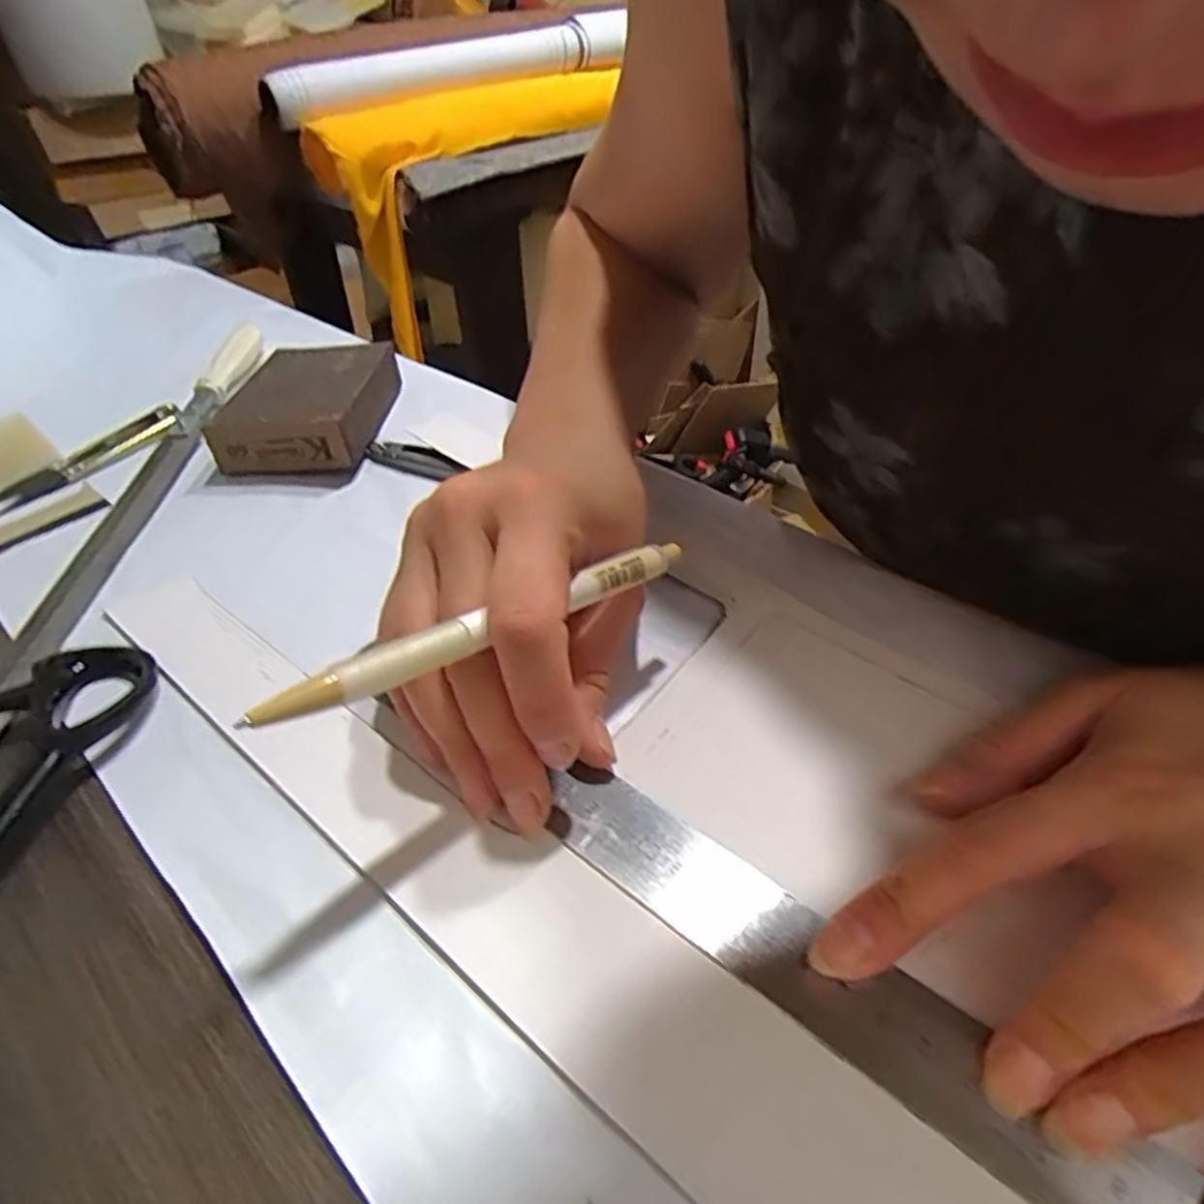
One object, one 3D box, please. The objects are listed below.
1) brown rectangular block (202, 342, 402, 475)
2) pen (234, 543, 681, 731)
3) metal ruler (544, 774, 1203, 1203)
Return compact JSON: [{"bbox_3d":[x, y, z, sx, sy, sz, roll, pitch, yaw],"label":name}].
[{"bbox_3d":[-0.147,-0.104,0.380,0.078,0.030,0.097,1,40,2],"label":"brown rectangular block"},{"bbox_3d":[-0.026,0.004,0.198,0.138,0.007,0.008,-23,45,-37],"label":"pen"},{"bbox_3d":[0.076,0.104,0.166,0.223,0.004,0.029,27,53,28],"label":"metal ruler"}]

